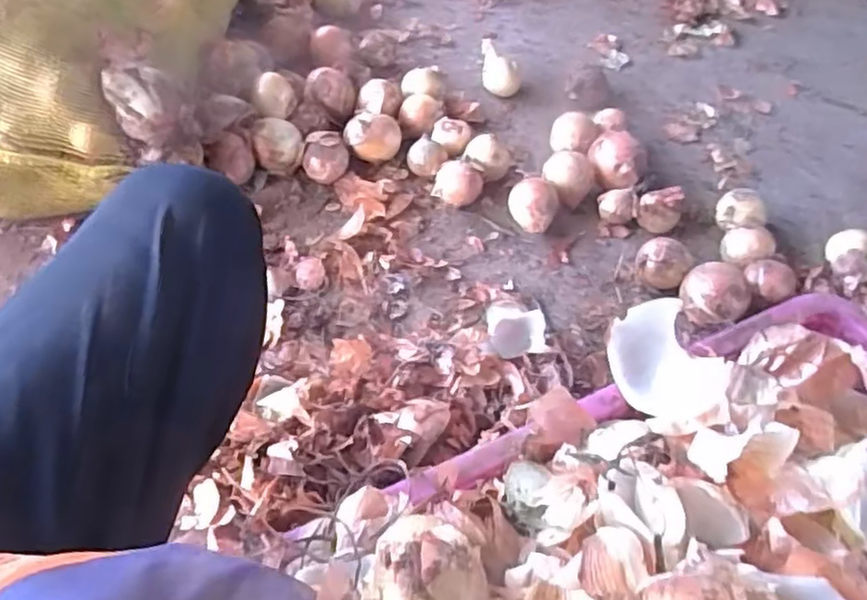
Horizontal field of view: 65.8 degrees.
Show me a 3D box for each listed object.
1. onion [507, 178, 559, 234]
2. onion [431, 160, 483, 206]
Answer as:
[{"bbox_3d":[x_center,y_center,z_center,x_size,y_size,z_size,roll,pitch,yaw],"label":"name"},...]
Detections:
[{"bbox_3d":[0.131,-0.122,0.893,0.063,0.058,0.063,2,56,-3],"label":"onion"},{"bbox_3d":[0.033,-0.154,0.917,0.063,0.052,0.047,14,56,5],"label":"onion"}]

